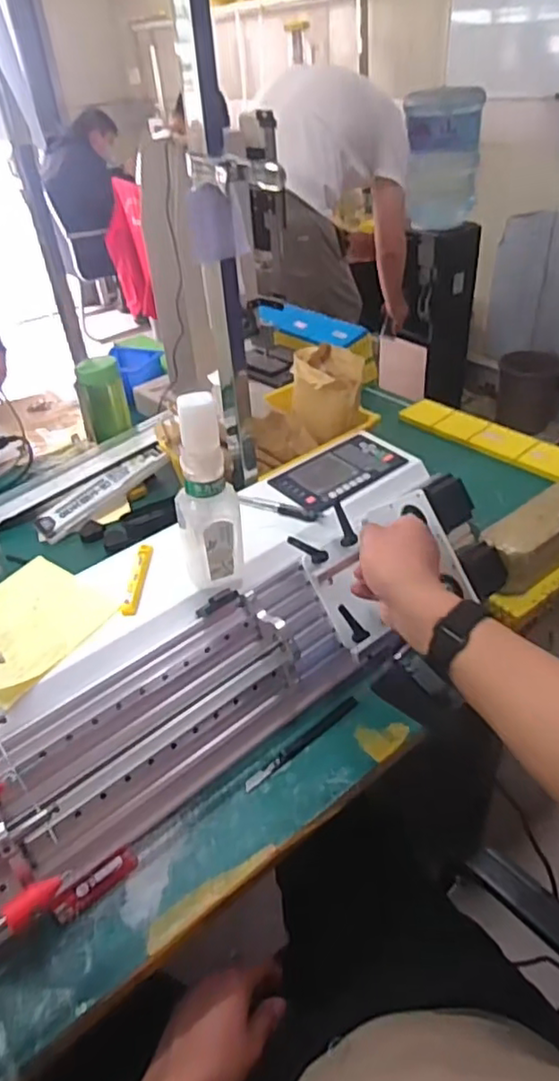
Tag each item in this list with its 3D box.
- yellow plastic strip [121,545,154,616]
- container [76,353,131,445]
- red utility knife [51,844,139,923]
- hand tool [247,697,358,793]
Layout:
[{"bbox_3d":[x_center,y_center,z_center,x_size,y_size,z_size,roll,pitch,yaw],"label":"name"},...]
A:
[{"bbox_3d":[-0.156,0.041,0.682,0.017,0.010,0.102,-1,38,5],"label":"yellow plastic strip"},{"bbox_3d":[-0.316,-0.253,1.109,0.085,0.136,0.090,-14,39,-11],"label":"container"},{"bbox_3d":[-0.166,0.311,0.563,0.078,0.019,0.016,-32,46,-30],"label":"red utility knife"},{"bbox_3d":[0.024,0.214,0.668,0.154,0.008,0.016,-30,44,-28],"label":"hand tool"}]

